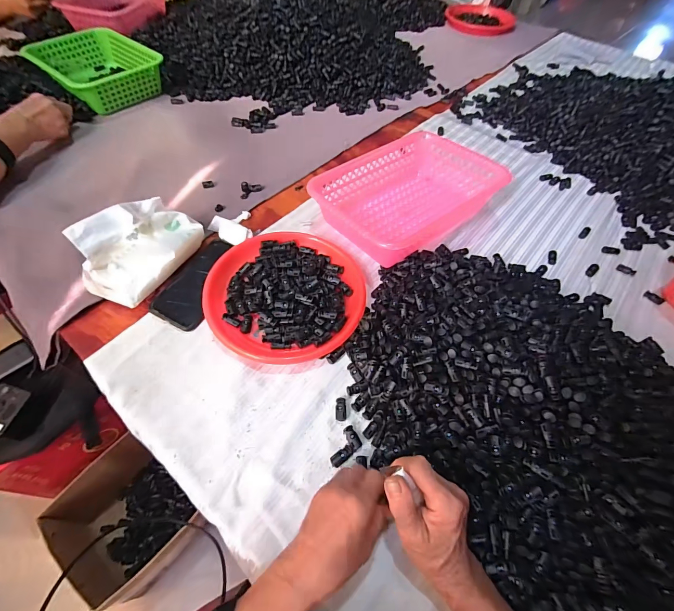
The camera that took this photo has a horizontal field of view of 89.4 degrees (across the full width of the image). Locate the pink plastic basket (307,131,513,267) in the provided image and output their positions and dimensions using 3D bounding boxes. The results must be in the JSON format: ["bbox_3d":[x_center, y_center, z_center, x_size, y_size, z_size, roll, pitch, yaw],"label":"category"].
[{"bbox_3d":[0.121,-0.199,0.610,0.294,0.067,0.202,-32,64,-22],"label":"pink plastic basket"}]

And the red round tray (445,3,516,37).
[{"bbox_3d":[0.512,-1.023,1.212,0.234,0.026,0.214,1,56,-2],"label":"red round tray"}]

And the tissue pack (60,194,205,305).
[{"bbox_3d":[-0.288,-0.088,0.500,0.090,0.093,0.170,25,59,13],"label":"tissue pack"}]

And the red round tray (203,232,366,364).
[{"bbox_3d":[-0.075,-0.023,0.512,0.222,0.027,0.219,1,56,-2],"label":"red round tray"}]

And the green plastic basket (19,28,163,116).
[{"bbox_3d":[-0.576,-0.582,0.837,0.271,0.069,0.224,39,63,21],"label":"green plastic basket"}]

